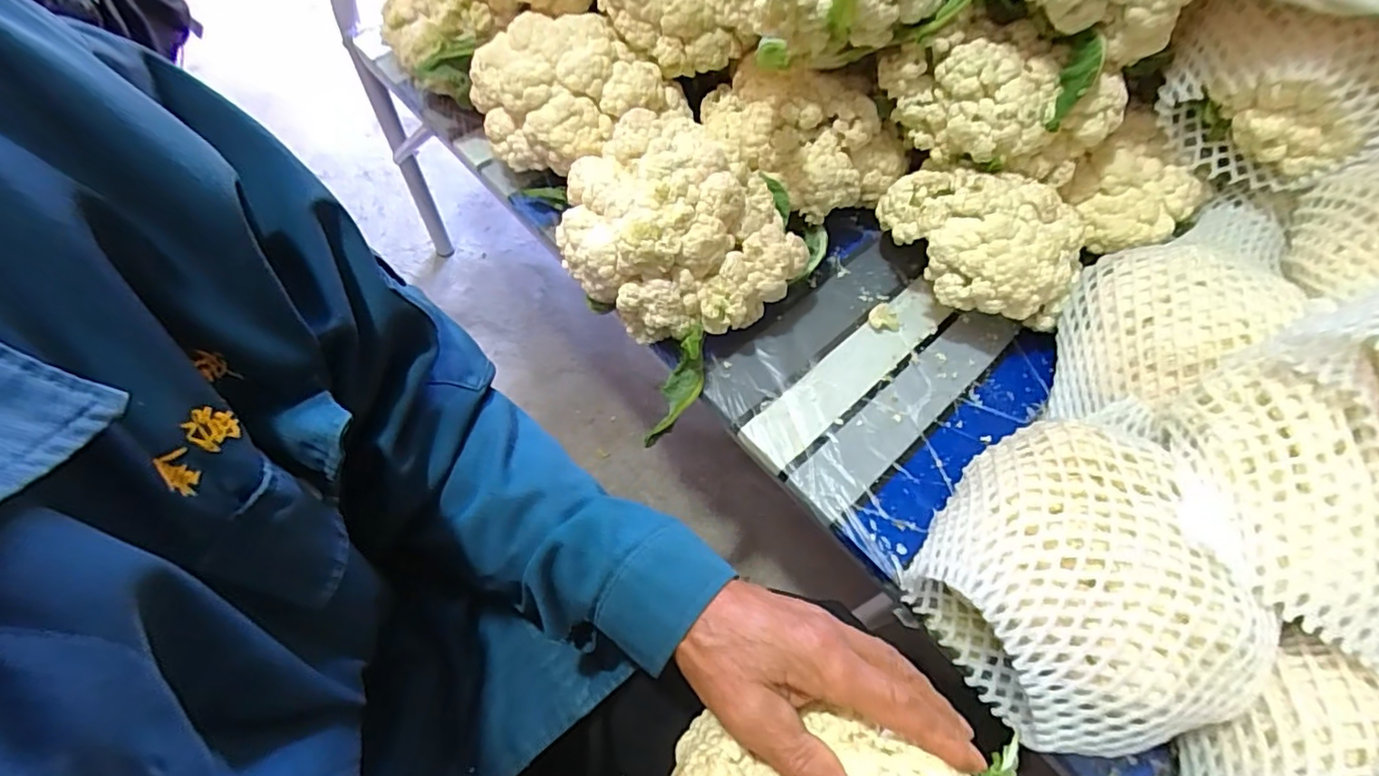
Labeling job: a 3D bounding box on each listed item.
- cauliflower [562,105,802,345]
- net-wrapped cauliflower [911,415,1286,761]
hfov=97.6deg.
[{"bbox_3d":[-0.012,-0.137,0.502,0.168,0.106,0.181,1,60,-3],"label":"cauliflower"},{"bbox_3d":[0.244,0.124,0.395,0.163,0.121,0.185,-20,64,-14],"label":"net-wrapped cauliflower"}]

